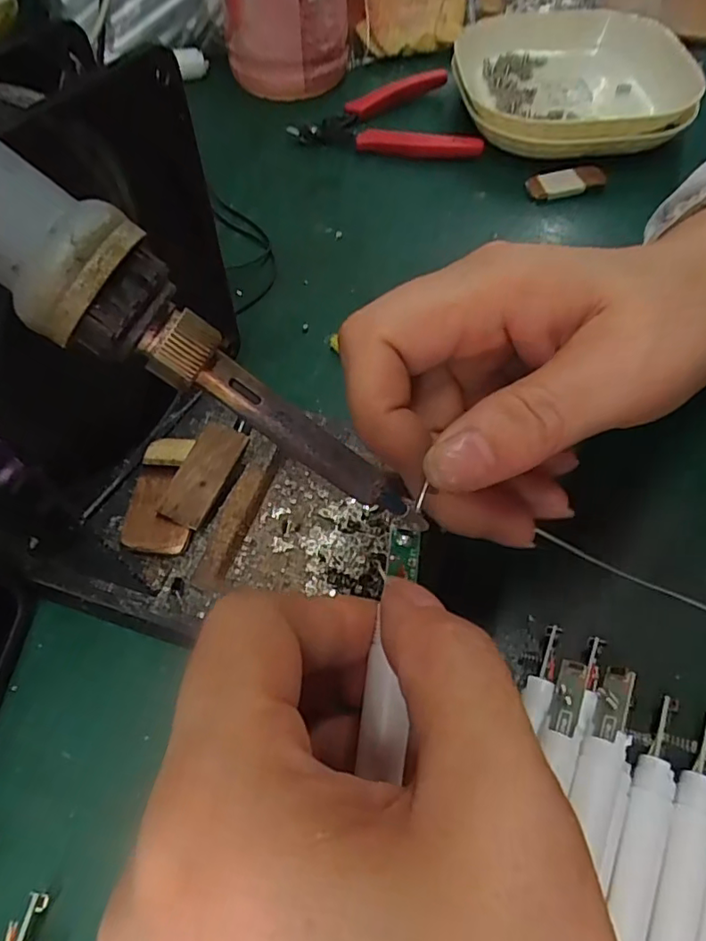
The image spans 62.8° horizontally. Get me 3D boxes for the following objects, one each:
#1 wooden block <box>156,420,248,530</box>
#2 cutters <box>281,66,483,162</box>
[{"bbox_3d":[-0.055,0.001,0.211,0.018,0.004,0.039,22,72,12],"label":"wooden block"},{"bbox_3d":[0.022,-0.230,0.371,0.116,0.018,0.082,5,57,1],"label":"cutters"}]

